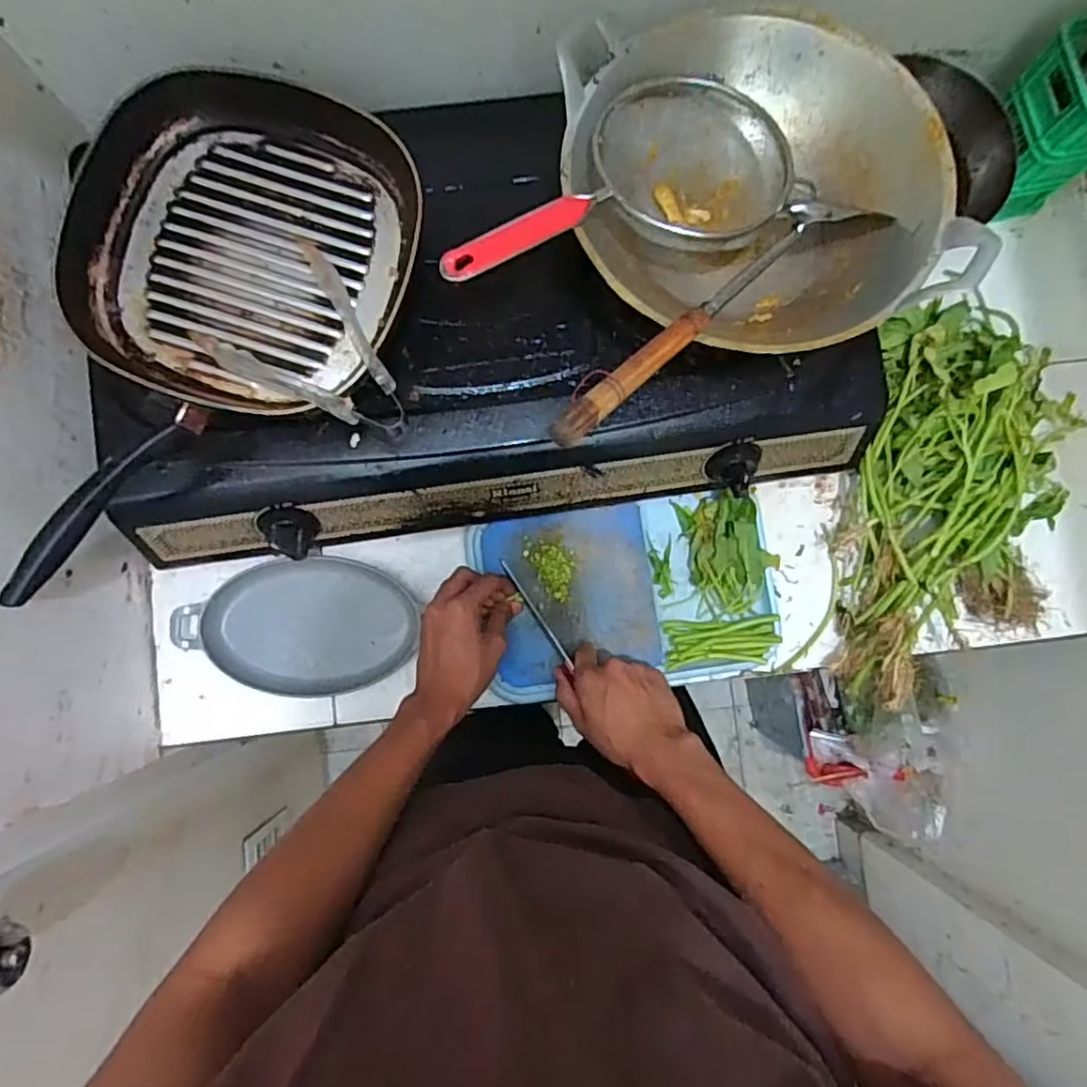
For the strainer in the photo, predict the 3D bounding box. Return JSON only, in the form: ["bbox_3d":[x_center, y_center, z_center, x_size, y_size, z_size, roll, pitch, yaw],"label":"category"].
[{"bbox_3d":[0.062,-0.271,0.515,0.301,0.063,0.151,-30,87,-17],"label":"strainer"}]

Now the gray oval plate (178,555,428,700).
[{"bbox_3d":[-0.246,0.083,0.668,0.222,0.034,0.137,5,85,-2],"label":"gray oval plate"}]

